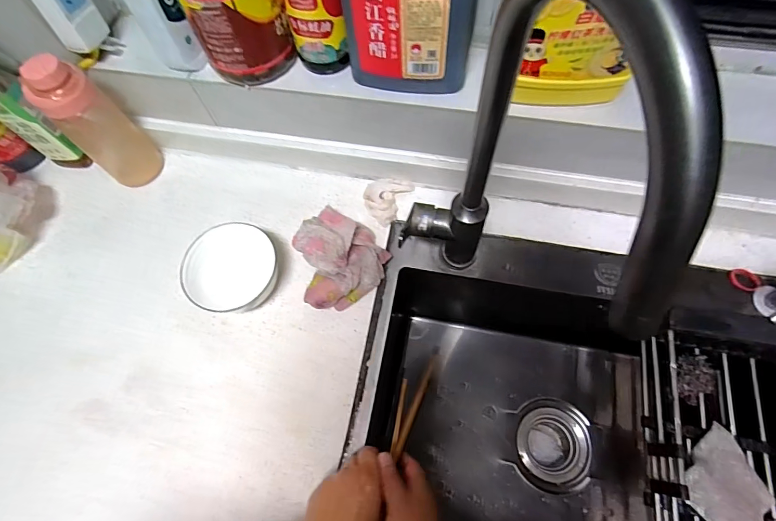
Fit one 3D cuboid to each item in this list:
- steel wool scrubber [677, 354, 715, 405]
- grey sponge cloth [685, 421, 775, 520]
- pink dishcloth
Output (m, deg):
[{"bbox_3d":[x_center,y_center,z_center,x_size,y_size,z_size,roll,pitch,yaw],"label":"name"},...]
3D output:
[{"bbox_3d":[0.406,0.157,0.534,0.050,0.029,0.058,-2,68,2],"label":"steel wool scrubber"},{"bbox_3d":[0.413,0.269,0.487,0.081,0.028,0.107,41,75,17],"label":"grey sponge cloth"},{"bbox_3d":[-0.066,-0.009,0.522,0.116,0.063,0.113,-1,63,3],"label":"pink dishcloth"}]

